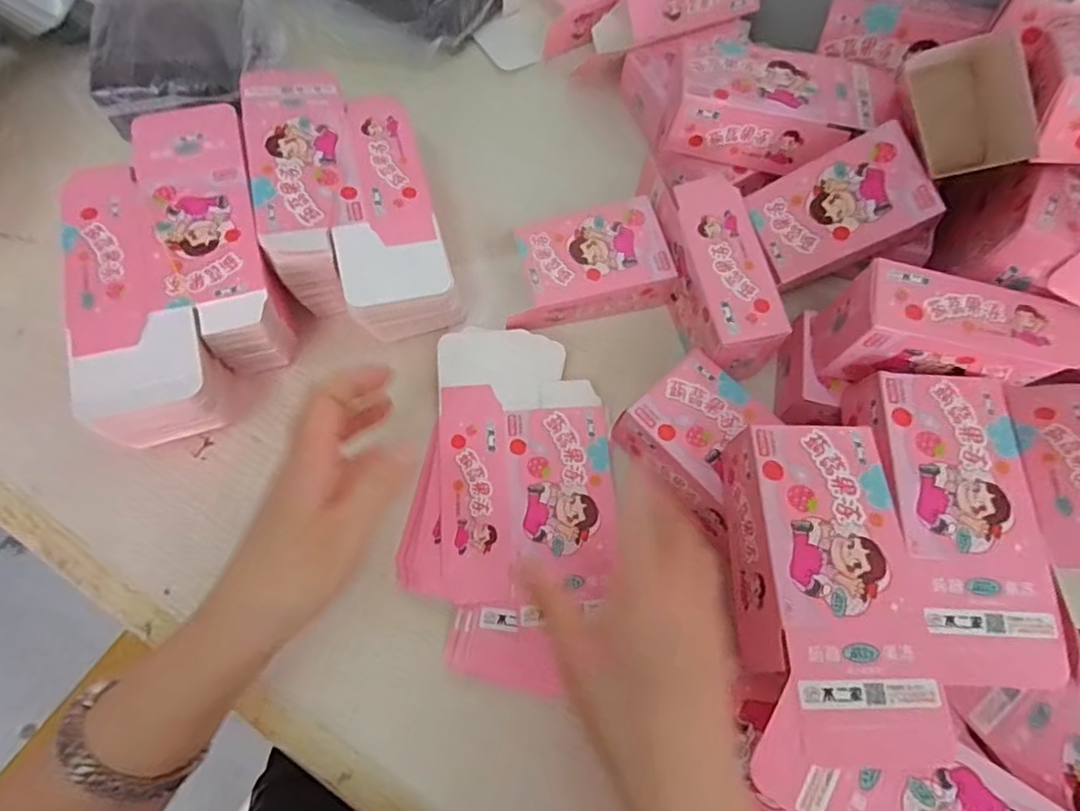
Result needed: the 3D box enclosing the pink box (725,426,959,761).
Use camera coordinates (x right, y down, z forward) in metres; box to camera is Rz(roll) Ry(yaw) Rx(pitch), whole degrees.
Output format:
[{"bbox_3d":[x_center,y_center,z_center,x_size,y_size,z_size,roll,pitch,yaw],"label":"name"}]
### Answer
[{"bbox_3d":[0.148,0.090,0.318,0.078,0.042,0.156,-1,68,-3],"label":"pink box"}]

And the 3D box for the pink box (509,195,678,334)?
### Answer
[{"bbox_3d":[0.028,-0.097,0.441,0.121,0.040,0.077,-15,69,-9],"label":"pink box"}]

